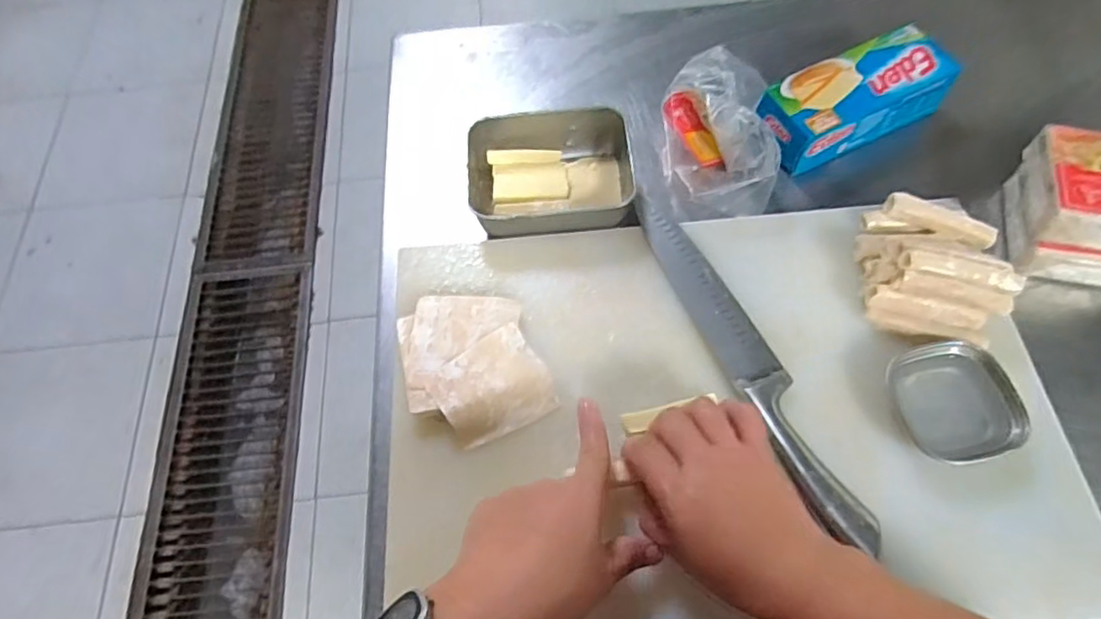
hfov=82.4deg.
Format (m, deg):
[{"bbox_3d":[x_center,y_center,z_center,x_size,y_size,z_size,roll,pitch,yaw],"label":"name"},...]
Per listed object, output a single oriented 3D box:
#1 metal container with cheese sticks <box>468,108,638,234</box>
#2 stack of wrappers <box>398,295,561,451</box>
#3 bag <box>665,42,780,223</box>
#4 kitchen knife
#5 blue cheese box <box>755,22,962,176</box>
[{"bbox_3d":[0.002,-0.114,0.531,0.140,0.043,0.104,-4,65,0],"label":"metal container with cheese sticks"},{"bbox_3d":[-0.058,0.037,0.454,0.094,0.021,0.111,-21,66,-8],"label":"stack of wrappers"},{"bbox_3d":[0.142,-0.154,0.540,0.079,0.064,0.169,-4,65,0],"label":"bag"},{"bbox_3d":[0.138,0.024,0.452,0.039,0.023,0.296,-22,66,-8],"label":"kitchen knife"},{"bbox_3d":[0.261,-0.181,0.549,0.170,0.050,0.074,-26,67,-10],"label":"blue cheese box"}]

